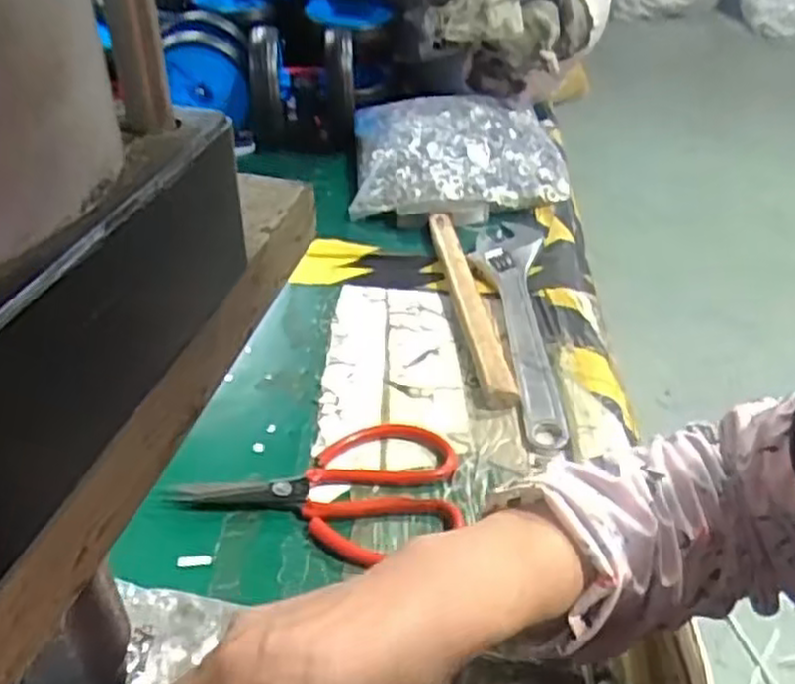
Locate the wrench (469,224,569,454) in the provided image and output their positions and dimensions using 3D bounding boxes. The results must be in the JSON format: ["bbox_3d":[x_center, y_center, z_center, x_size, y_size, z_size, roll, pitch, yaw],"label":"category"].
[{"bbox_3d":[0.101,-0.027,0.646,0.060,0.023,0.308,2,37,3],"label":"wrench"}]

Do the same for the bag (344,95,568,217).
[{"bbox_3d":[0.066,-0.212,0.853,0.232,0.070,0.199,-2,37,-2],"label":"bag"}]

